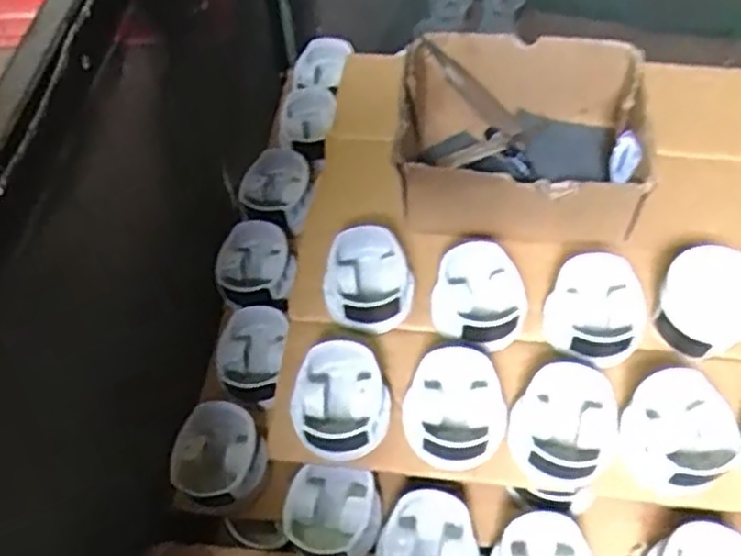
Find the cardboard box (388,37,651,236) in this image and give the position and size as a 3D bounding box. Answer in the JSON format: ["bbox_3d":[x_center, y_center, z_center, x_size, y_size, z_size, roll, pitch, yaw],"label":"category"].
[{"bbox_3d":[0.132,-0.122,0.662,0.205,0.097,0.170,6,57,8],"label":"cardboard box"}]

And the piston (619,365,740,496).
[{"bbox_3d":[0.222,0.112,0.528,0.076,0.047,0.074,-2,56,3],"label":"piston"}]

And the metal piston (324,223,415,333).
[{"bbox_3d":[-0.003,0.004,0.621,0.076,0.053,0.081,-12,56,-3],"label":"metal piston"}]

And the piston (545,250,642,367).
[{"bbox_3d":[0.179,0.027,0.583,0.074,0.055,0.074,-2,56,3],"label":"piston"}]

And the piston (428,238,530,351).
[{"bbox_3d":[0.090,0.017,0.600,0.069,0.057,0.073,-2,56,3],"label":"piston"}]

